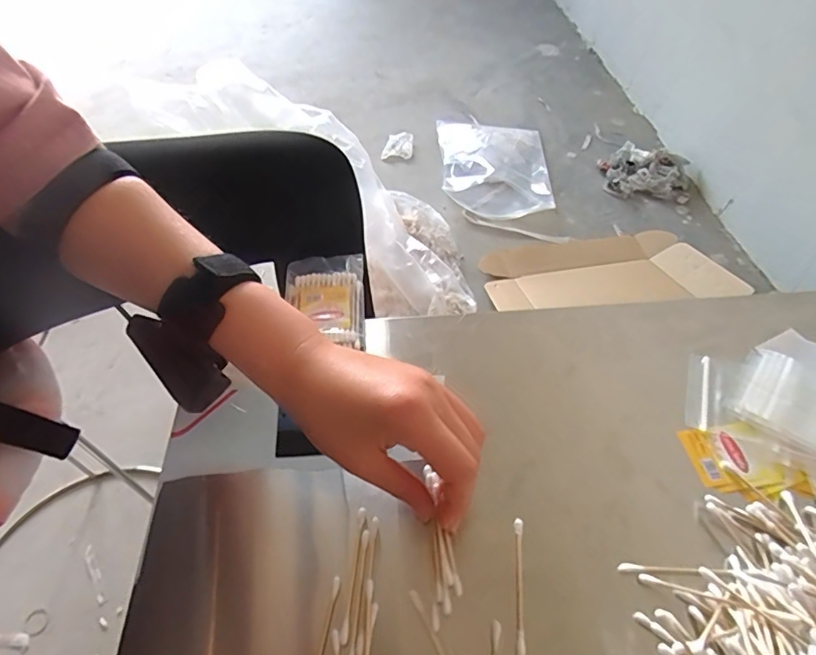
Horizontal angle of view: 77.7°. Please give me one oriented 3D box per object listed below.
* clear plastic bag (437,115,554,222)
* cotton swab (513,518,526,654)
[{"bbox_3d":[0.225,-0.447,1.310,0.279,0.084,0.417,-1,51,0],"label":"clear plastic bag"},{"bbox_3d":[0.063,0.144,0.285,0.006,0.004,0.072,4,51,5],"label":"cotton swab"}]

